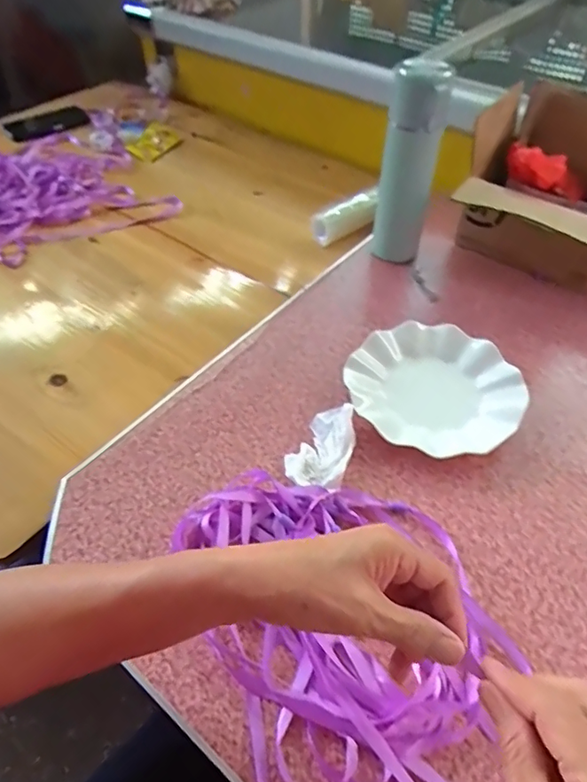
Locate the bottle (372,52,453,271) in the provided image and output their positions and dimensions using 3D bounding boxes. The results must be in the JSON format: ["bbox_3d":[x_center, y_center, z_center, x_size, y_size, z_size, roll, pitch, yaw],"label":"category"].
[{"bbox_3d":[0.146,-0.272,0.666,0.064,0.253,0.058,5,50,4],"label":"bottle"}]

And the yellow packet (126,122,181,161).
[{"bbox_3d":[-0.273,-0.481,1.009,0.060,0.011,0.091,38,74,-6],"label":"yellow packet"}]

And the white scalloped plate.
[{"bbox_3d":[0.153,-0.004,0.570,0.180,0.025,0.167,0,50,0],"label":"white scalloped plate"}]

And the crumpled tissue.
[{"bbox_3d":[0.029,0.056,0.523,0.057,0.024,0.093,16,52,13],"label":"crumpled tissue"}]

